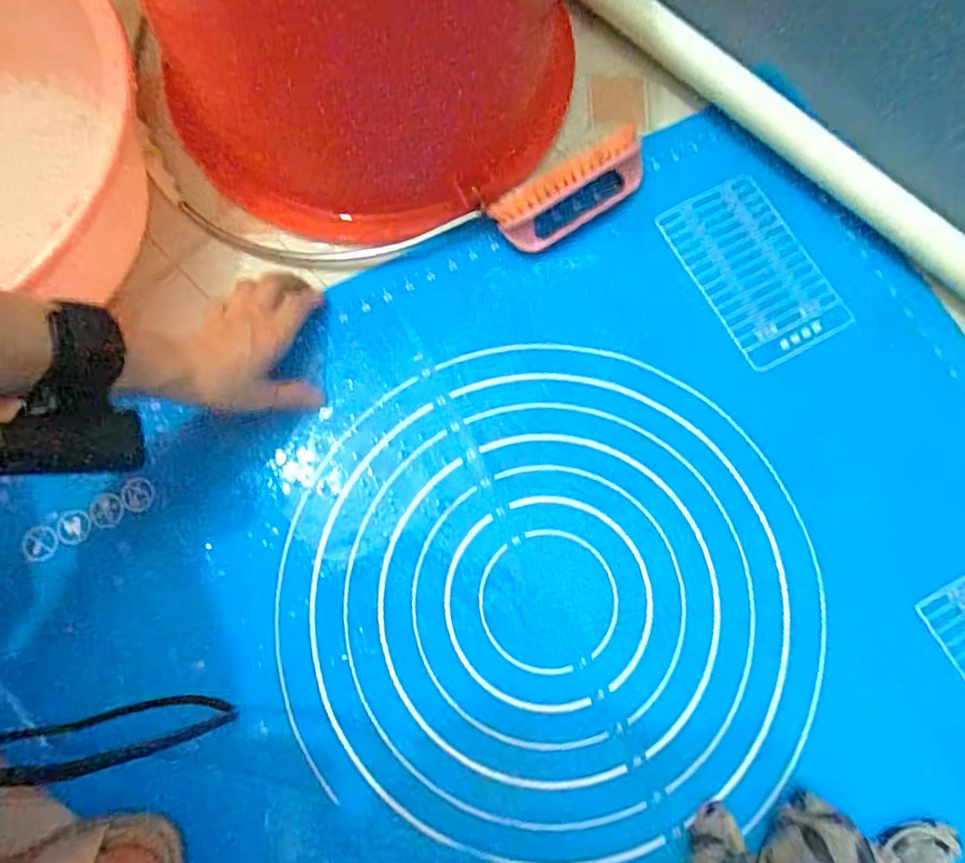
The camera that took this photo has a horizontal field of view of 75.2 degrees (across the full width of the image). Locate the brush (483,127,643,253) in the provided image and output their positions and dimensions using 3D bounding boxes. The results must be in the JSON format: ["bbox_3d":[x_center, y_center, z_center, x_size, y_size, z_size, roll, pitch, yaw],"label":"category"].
[{"bbox_3d":[0.071,-0.196,0.516,0.126,0.057,0.045,-32,78,-4],"label":"brush"}]

